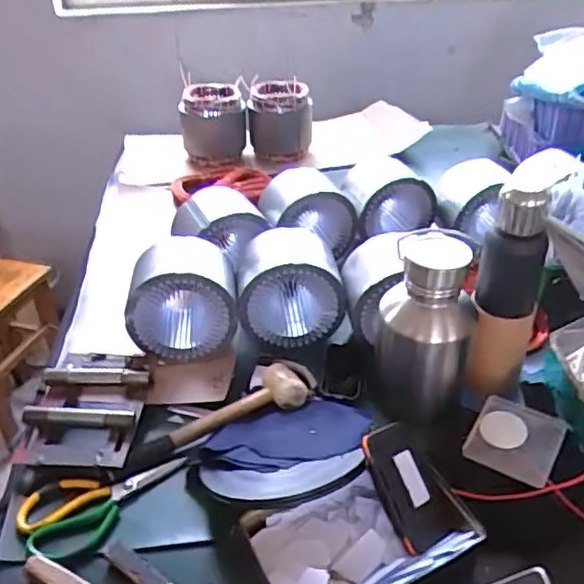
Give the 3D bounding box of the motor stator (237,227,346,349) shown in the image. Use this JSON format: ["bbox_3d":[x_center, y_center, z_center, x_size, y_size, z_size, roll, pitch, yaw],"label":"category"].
[{"bbox_3d":[-0.004,-0.015,0.930,0.145,0.128,0.145,-3,35,-2],"label":"motor stator"}]

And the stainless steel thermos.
[{"bbox_3d":[0.163,0.048,0.767,0.115,0.235,0.087,8,36,13],"label":"stainless steel thermos"}]

